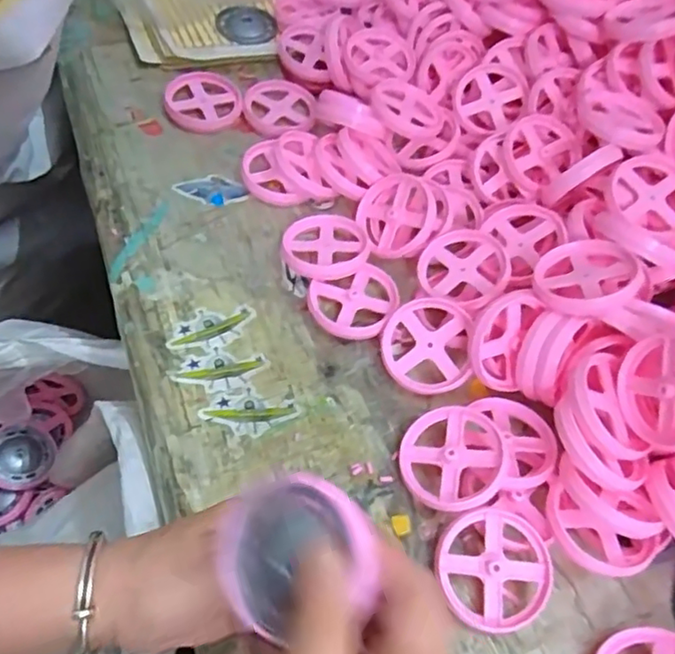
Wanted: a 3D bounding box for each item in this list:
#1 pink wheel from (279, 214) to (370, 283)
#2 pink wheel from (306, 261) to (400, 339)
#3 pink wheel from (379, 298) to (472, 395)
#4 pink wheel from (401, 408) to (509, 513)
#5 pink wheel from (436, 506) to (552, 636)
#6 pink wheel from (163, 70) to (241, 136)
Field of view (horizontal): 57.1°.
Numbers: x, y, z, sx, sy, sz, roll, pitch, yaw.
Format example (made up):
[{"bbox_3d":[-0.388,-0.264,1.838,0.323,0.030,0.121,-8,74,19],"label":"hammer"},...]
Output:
[{"bbox_3d":[-0.008,-0.062,0.458,0.063,0.012,0.060,5,57,-7],"label":"pink wheel"},{"bbox_3d":[0.015,-0.017,0.438,0.065,0.012,0.054,-17,62,-19],"label":"pink wheel"},{"bbox_3d":[0.059,0.012,0.419,0.058,0.008,0.065,-3,77,8],"label":"pink wheel"},{"bbox_3d":[0.070,0.080,0.378,0.063,0.011,0.063,-10,54,15],"label":"pink wheel"},{"bbox_3d":[0.089,0.138,0.353,0.063,0.017,0.062,1,59,-1],"label":"pink wheel"},{"bbox_3d":[-0.116,-0.196,0.538,0.063,0.017,0.072,-6,59,-14],"label":"pink wheel"}]

